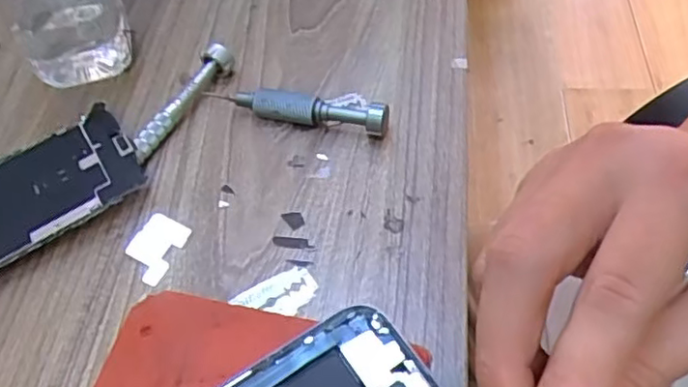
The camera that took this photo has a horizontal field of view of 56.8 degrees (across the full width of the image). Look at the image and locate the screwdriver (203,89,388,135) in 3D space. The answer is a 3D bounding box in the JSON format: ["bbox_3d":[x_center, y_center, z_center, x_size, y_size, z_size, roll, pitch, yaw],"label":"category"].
[{"bbox_3d":[-0.028,-0.048,0.347,0.104,0.019,0.015,11,54,14],"label":"screwdriver"}]

